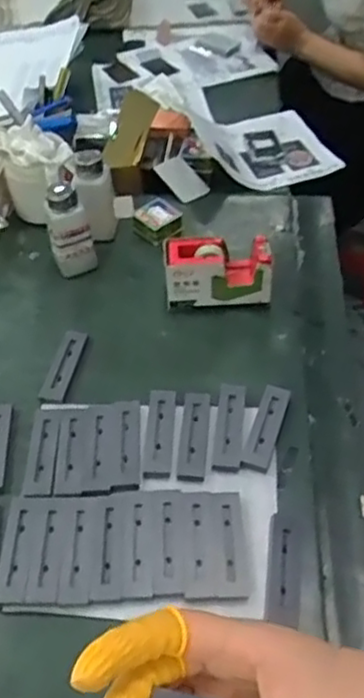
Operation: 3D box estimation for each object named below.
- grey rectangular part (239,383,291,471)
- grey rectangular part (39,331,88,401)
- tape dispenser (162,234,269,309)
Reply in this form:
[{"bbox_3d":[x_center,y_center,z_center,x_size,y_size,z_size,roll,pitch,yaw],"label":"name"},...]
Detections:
[{"bbox_3d":[0.094,0.087,0.741,0.030,0.010,0.113,14,51,14],"label":"grey rectangular part"},{"bbox_3d":[-0.145,0.020,0.816,0.032,0.007,0.106,8,50,9],"label":"grey rectangular part"},{"bbox_3d":[0.047,-0.100,0.870,0.138,0.081,0.055,-2,49,1],"label":"tape dispenser"}]

